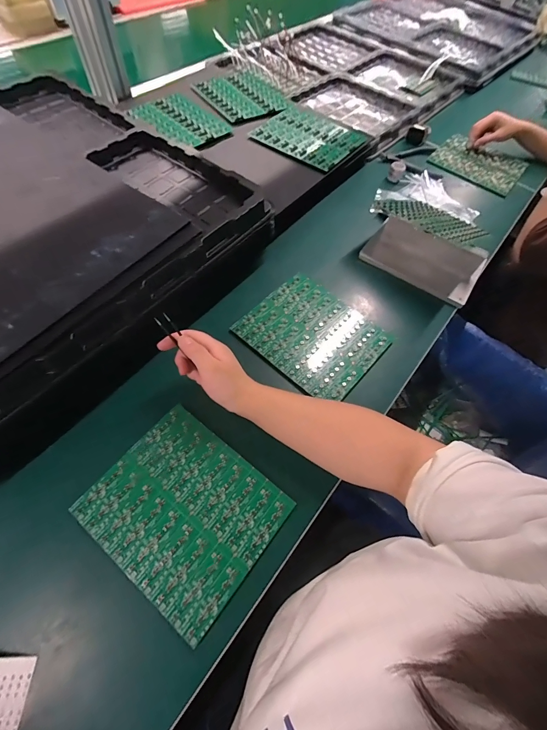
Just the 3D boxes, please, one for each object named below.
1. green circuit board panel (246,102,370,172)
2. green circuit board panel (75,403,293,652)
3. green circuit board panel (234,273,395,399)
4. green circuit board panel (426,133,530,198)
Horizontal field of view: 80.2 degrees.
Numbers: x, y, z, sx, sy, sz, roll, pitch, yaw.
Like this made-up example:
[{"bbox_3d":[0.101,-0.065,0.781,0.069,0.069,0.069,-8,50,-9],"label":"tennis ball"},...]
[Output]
[{"bbox_3d":[0.077,-0.482,0.682,0.199,0.008,0.173,35,64,15],"label":"green circuit board panel"},{"bbox_3d":[-0.101,0.164,0.375,0.194,0.005,0.164,36,64,16],"label":"green circuit board panel"},{"bbox_3d":[0.062,-0.047,0.505,0.195,0.010,0.164,39,65,17],"label":"green circuit board panel"},{"bbox_3d":[0.489,-0.486,0.775,0.197,0.014,0.154,36,64,16],"label":"green circuit board panel"}]

